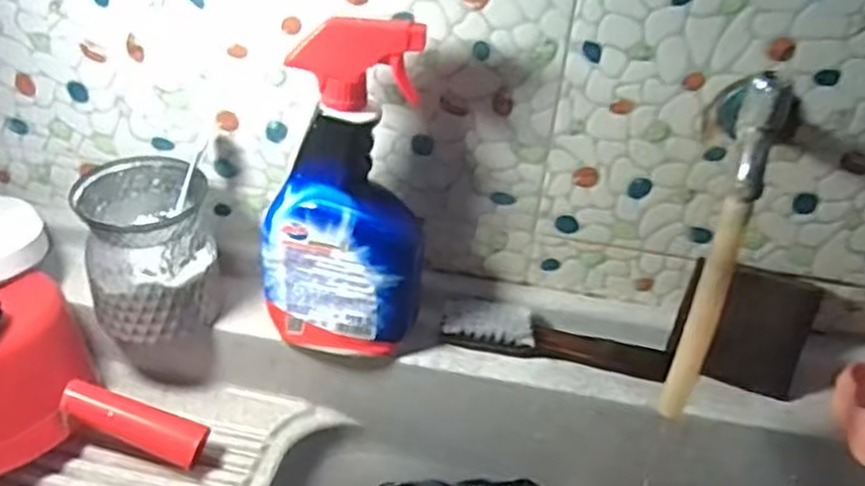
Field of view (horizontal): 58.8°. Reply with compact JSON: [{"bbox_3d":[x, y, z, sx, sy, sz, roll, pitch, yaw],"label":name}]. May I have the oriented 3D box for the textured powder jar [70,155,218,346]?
[{"bbox_3d":[-0.231,0.006,0.630,0.095,0.113,0.101,-9,39,-17],"label":"textured powder jar"}]

